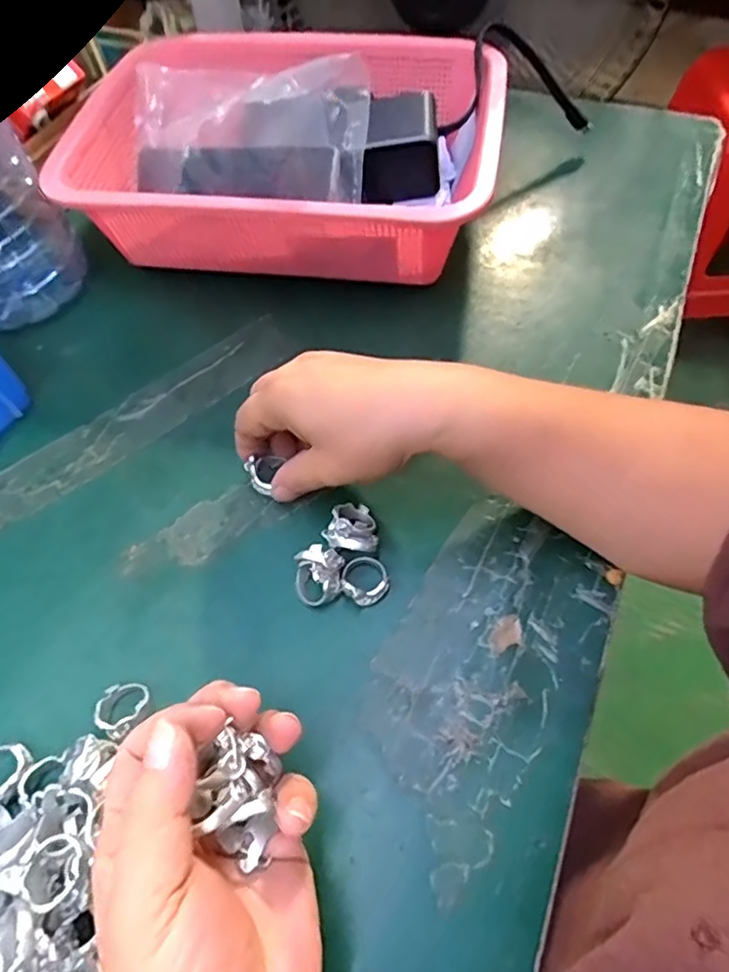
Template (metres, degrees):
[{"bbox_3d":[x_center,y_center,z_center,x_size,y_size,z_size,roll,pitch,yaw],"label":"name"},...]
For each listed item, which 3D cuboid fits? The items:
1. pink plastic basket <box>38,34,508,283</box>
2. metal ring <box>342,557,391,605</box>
[{"bbox_3d":[-0.054,-0.247,0.450,0.298,0.094,0.209,5,59,7],"label":"pink plastic basket"},{"bbox_3d":[0.000,0.048,0.317,0.025,0.012,0.026,-2,59,3],"label":"metal ring"}]

